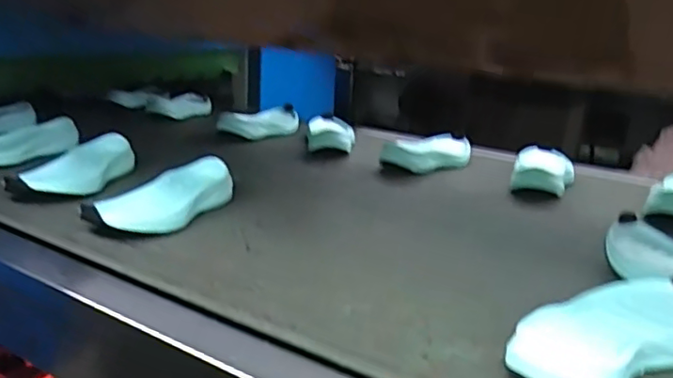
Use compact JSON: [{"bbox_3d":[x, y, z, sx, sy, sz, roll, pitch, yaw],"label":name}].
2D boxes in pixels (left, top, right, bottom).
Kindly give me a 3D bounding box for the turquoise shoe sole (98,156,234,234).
[{"bbox_3d":[-0.181,0.009,0.670,0.080,0.046,0.193,7,16,9],"label":"turquoise shoe sole"}]

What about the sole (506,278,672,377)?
[{"bbox_3d":[0.208,0.107,0.435,0.091,0.042,0.211,18,21,41],"label":"sole"}]

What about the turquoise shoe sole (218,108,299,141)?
[{"bbox_3d":[-0.135,-0.126,1.140,0.092,0.040,0.213,12,17,25],"label":"turquoise shoe sole"}]

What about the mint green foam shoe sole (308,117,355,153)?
[{"bbox_3d":[-0.010,-0.104,1.089,0.082,0.049,0.197,4,16,-1],"label":"mint green foam shoe sole"}]

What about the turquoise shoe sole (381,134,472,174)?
[{"bbox_3d":[0.158,-0.057,0.976,0.087,0.045,0.190,17,21,35],"label":"turquoise shoe sole"}]

